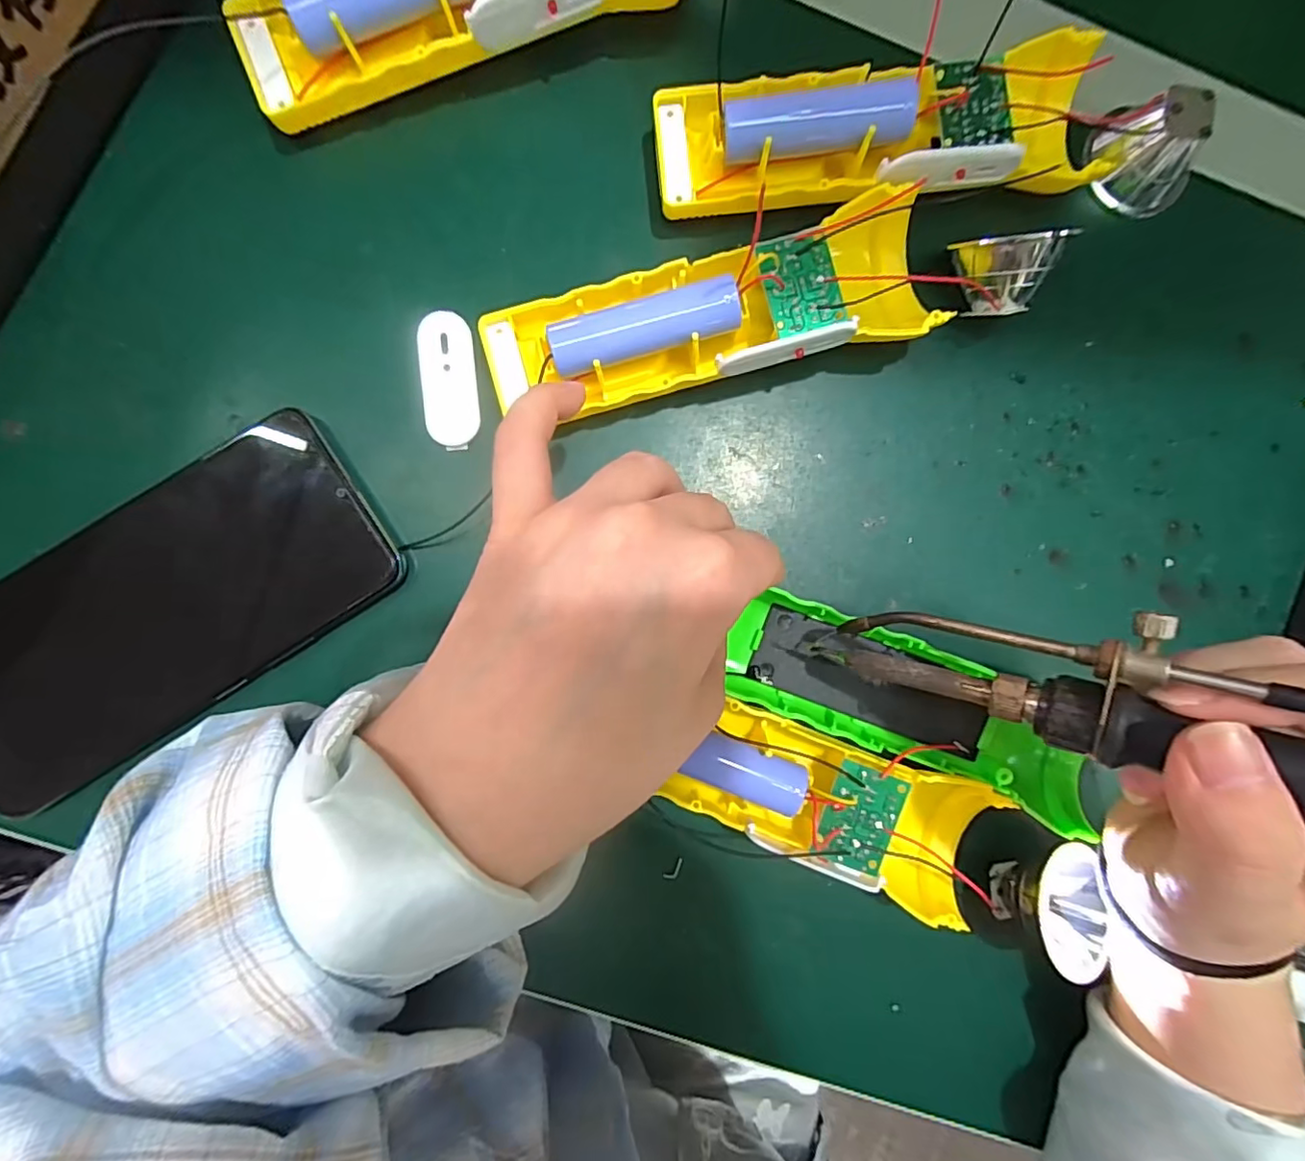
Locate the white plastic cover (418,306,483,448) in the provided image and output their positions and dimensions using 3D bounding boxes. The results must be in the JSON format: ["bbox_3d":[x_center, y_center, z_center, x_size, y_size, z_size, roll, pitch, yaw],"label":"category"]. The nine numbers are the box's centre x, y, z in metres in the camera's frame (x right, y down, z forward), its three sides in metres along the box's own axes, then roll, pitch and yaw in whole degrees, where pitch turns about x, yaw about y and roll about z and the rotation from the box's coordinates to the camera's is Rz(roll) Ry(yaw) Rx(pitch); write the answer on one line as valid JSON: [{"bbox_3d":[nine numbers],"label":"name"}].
[{"bbox_3d":[-0.076,-0.075,0.212,0.020,0.004,0.048,-6,89,-4],"label":"white plastic cover"}]

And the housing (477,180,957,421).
[{"bbox_3d":[0.024,-0.094,0.203,0.163,0.028,0.050,-17,90,-7],"label":"housing"}]

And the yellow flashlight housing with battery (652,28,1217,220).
[{"bbox_3d":[0.104,-0.165,0.212,0.205,0.032,0.050,-8,89,-4],"label":"yellow flashlight housing with battery"}]

